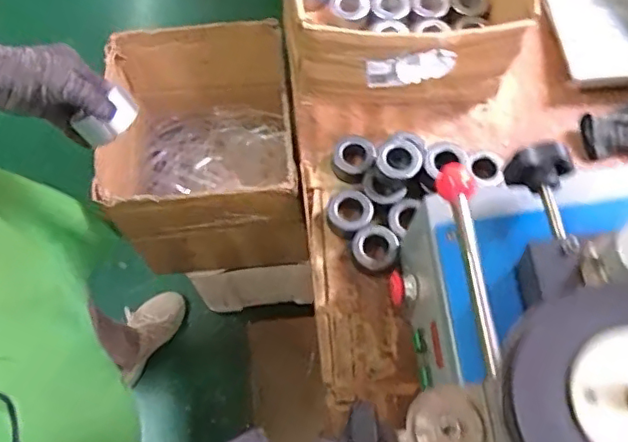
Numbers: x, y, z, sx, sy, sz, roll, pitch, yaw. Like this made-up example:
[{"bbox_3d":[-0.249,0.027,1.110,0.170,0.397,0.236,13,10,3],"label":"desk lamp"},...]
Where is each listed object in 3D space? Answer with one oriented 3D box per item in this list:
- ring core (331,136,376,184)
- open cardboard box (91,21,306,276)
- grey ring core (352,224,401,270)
[{"bbox_3d":[0.056,-0.090,0.820,0.064,0.040,0.068,20,69,9],"label":"ring core"},{"bbox_3d":[-0.185,-0.112,0.995,0.288,0.293,0.308,-5,67,-1],"label":"open cardboard box"},{"bbox_3d":[0.081,0.040,0.768,0.059,0.039,0.057,0,67,1],"label":"grey ring core"}]

